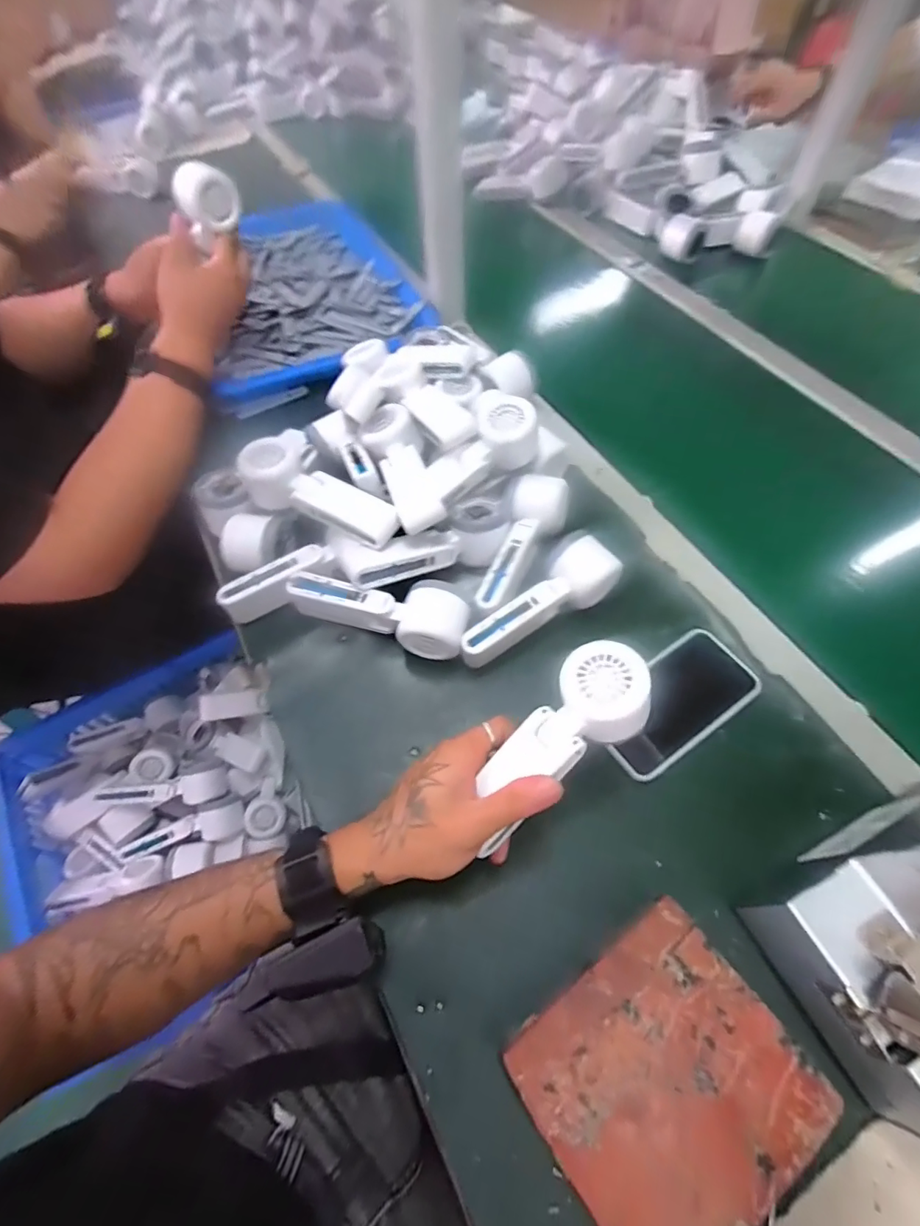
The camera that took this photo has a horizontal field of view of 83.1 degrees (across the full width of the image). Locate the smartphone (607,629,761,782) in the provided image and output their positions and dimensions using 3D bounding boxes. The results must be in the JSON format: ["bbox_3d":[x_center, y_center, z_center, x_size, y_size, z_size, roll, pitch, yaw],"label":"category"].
[{"bbox_3d":[0.181,0.076,0.442,0.146,0.013,0.073,-31,63,-18],"label":"smartphone"}]

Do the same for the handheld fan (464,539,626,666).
[{"bbox_3d":[0.072,-0.006,0.465,0.159,0.046,0.052,-35,64,-20],"label":"handheld fan"}]

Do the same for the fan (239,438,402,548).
[{"bbox_3d":[-0.127,-0.115,0.482,0.158,0.041,0.059,21,60,13],"label":"fan"}]

